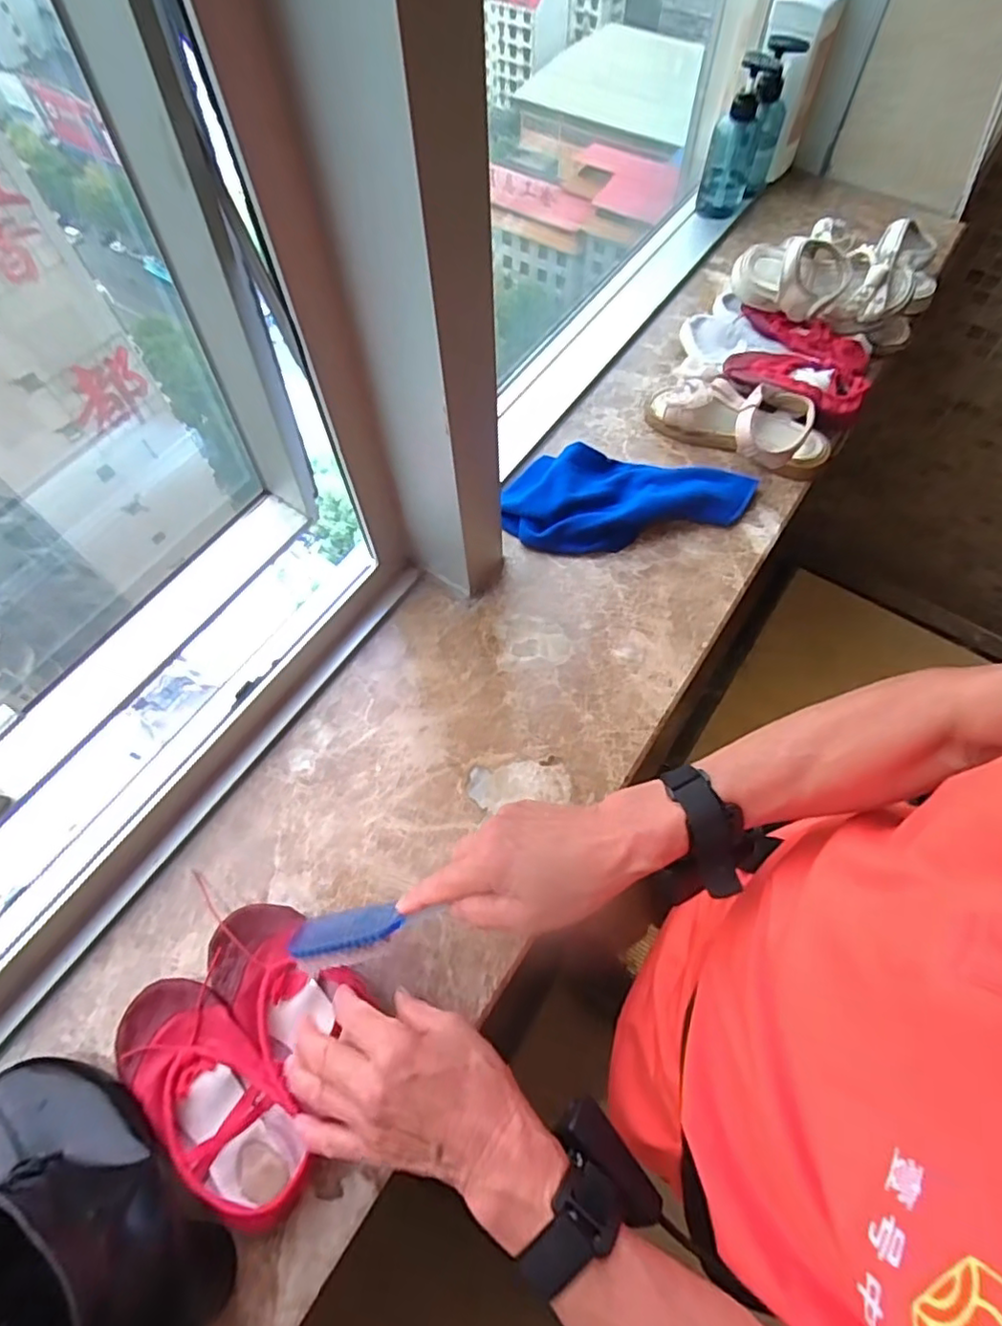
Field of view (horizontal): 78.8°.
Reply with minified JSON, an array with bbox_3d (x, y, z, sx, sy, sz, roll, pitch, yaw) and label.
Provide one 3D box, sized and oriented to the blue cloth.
[{"bbox_3d":[0.132,-0.167,0.641,0.259,0.035,0.126,10,65,6],"label":"blue cloth"}]

